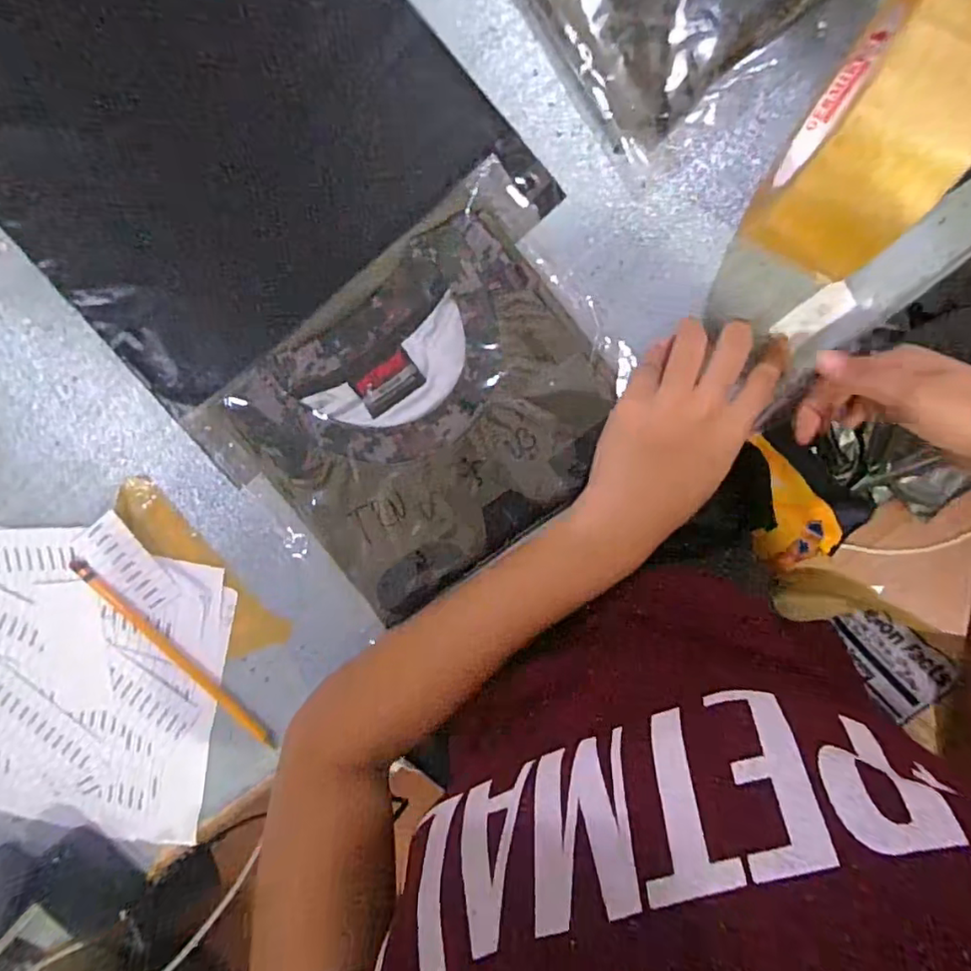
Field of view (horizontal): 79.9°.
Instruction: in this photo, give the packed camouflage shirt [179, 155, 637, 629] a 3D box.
[{"bbox_3d":[-0.034,-0.041,0.357,0.243,0.024,0.180,-38,90,10],"label":"packed camouflage shirt"}]

